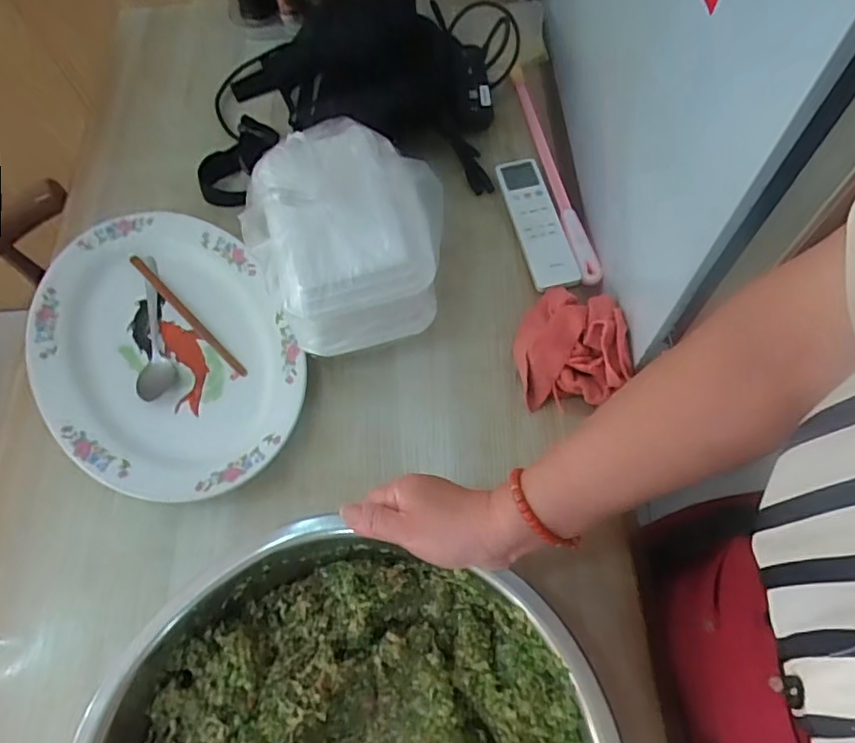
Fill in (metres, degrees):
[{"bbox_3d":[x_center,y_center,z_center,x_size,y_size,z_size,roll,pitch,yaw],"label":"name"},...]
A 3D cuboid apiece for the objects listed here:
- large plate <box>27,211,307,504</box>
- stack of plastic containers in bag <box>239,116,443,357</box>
[{"bbox_3d":[-0.265,-0.023,0.586,0.237,0.034,0.328,-32,67,-11],"label":"large plate"},{"bbox_3d":[-0.077,-0.135,0.549,0.167,0.157,0.196,-17,65,-5],"label":"stack of plastic containers in bag"}]

